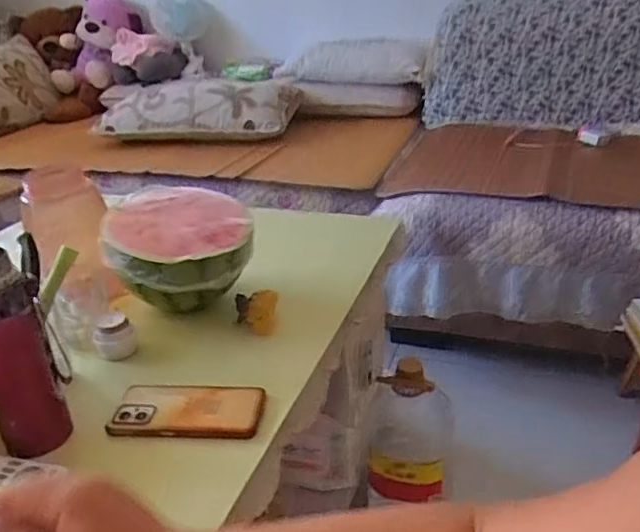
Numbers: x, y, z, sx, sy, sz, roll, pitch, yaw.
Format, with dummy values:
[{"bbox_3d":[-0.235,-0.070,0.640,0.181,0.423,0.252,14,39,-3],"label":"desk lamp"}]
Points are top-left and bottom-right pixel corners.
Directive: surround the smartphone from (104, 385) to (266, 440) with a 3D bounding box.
[{"bbox_3d":[-0.145,0.157,0.653,0.162,0.010,0.077,-1,26,7],"label":"smartphone"}]

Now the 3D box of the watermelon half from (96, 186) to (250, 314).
[{"bbox_3d":[-0.193,-0.021,0.834,0.199,0.129,0.178,-9,26,-10],"label":"watermelon half"}]

